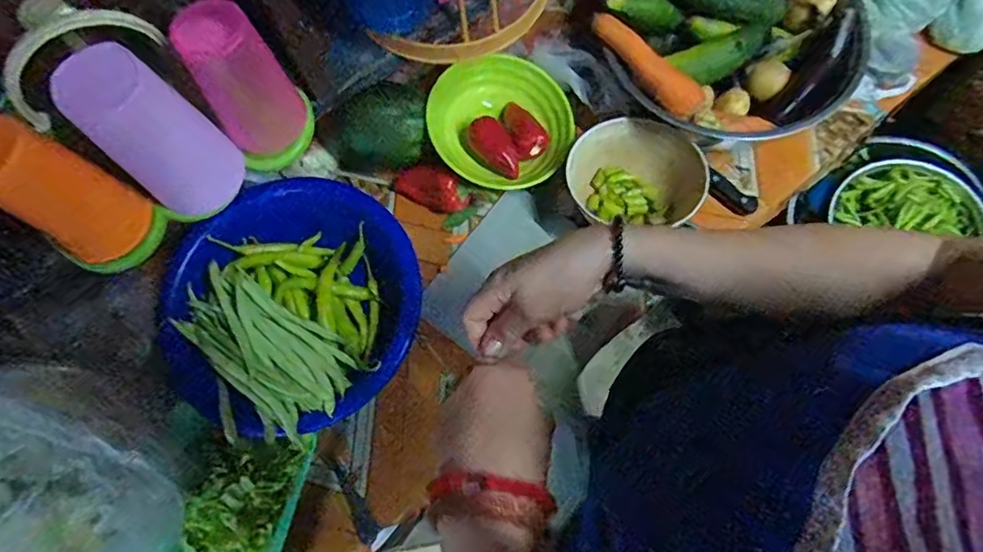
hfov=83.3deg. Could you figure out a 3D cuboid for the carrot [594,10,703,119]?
[{"bbox_3d":[0.166,-0.226,0.609,0.146,0.049,0.038,39,78,12],"label":"carrot"}]

